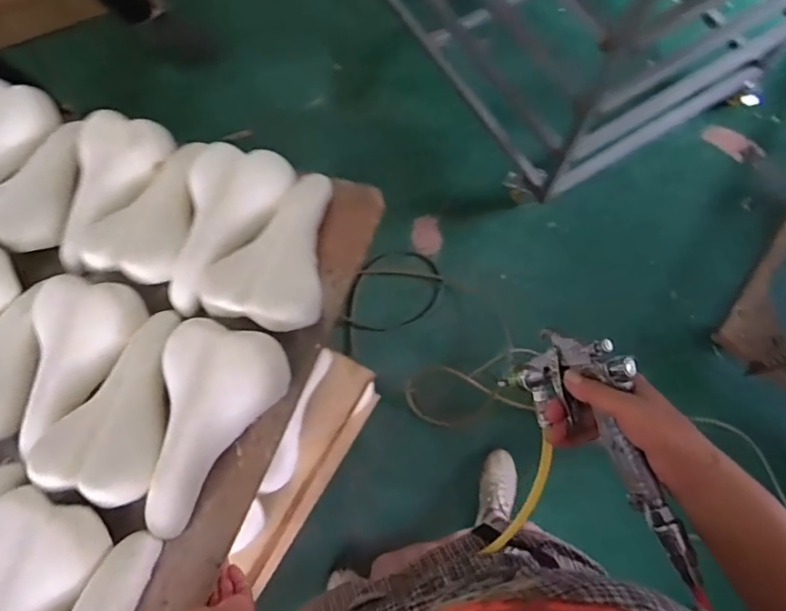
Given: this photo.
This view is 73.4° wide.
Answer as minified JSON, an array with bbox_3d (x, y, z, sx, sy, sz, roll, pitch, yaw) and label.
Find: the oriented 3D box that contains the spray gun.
[{"bbox_3d":[0.210,0.110,0.467,0.050,0.109,0.229,-8,47,-38],"label":"spray gun"}]

